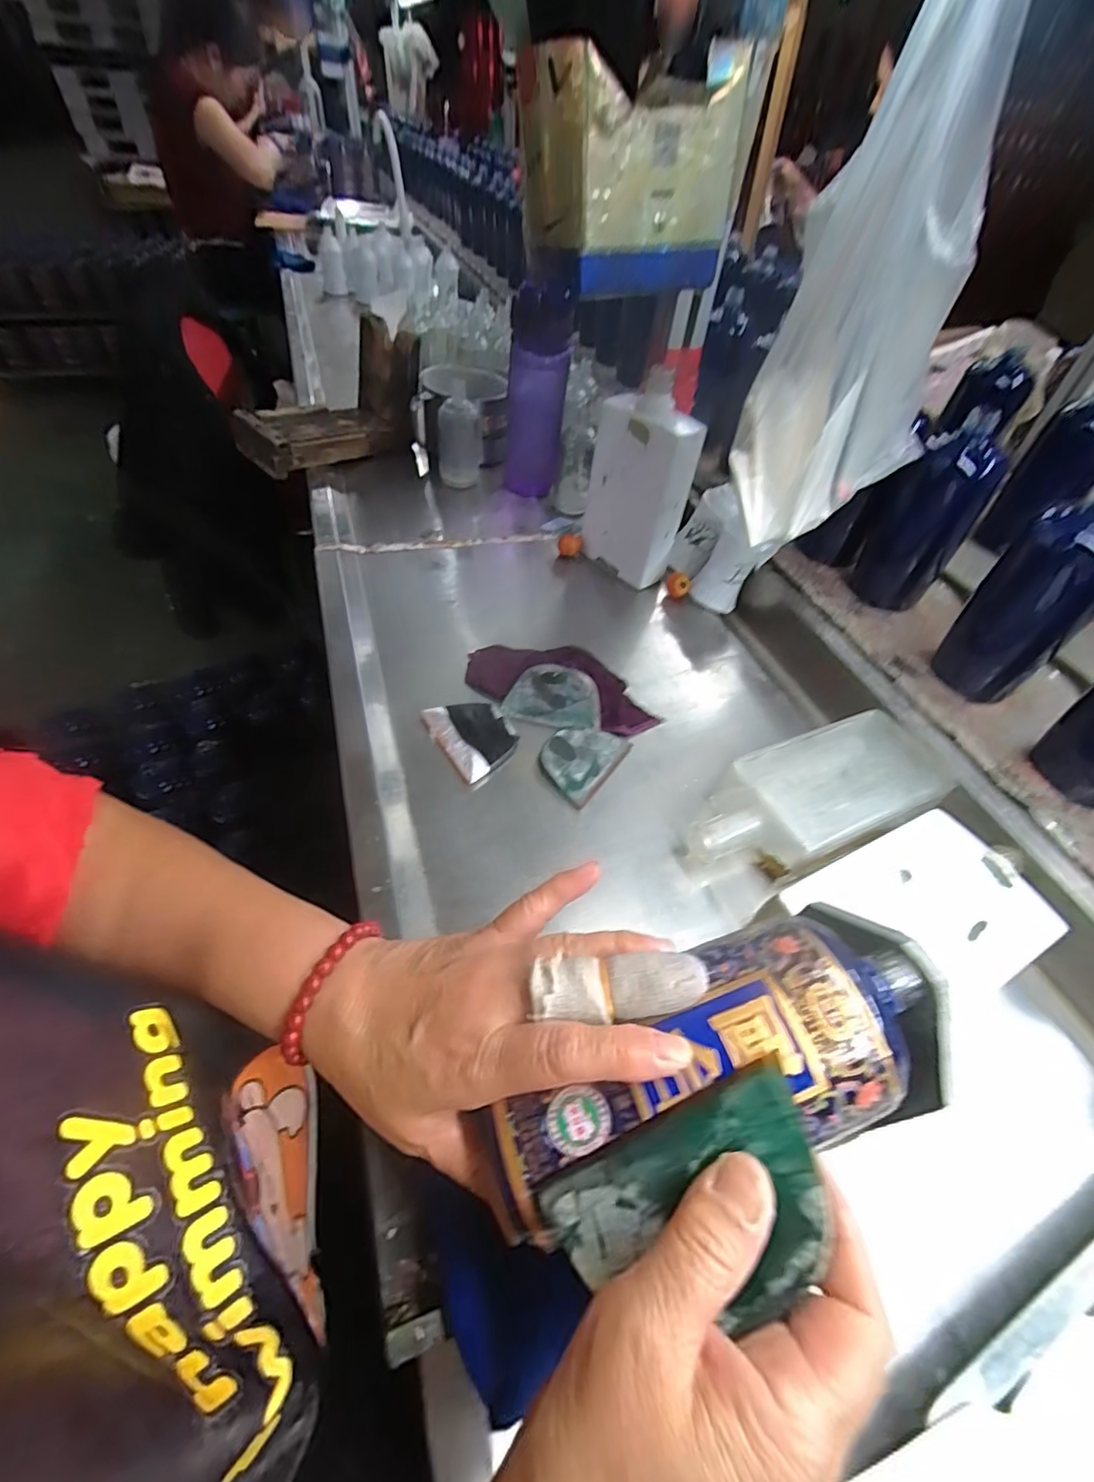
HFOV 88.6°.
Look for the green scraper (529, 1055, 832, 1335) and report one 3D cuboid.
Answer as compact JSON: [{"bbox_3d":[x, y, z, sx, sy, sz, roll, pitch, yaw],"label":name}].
[{"bbox_3d":[0.049,0.157,0.186,0.095,0.004,0.056,-29,52,-1],"label":"green scraper"}]

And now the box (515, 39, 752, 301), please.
[{"bbox_3d":[0.062,-0.469,0.470,0.164,0.128,0.122,-11,51,-14],"label":"box"}]

